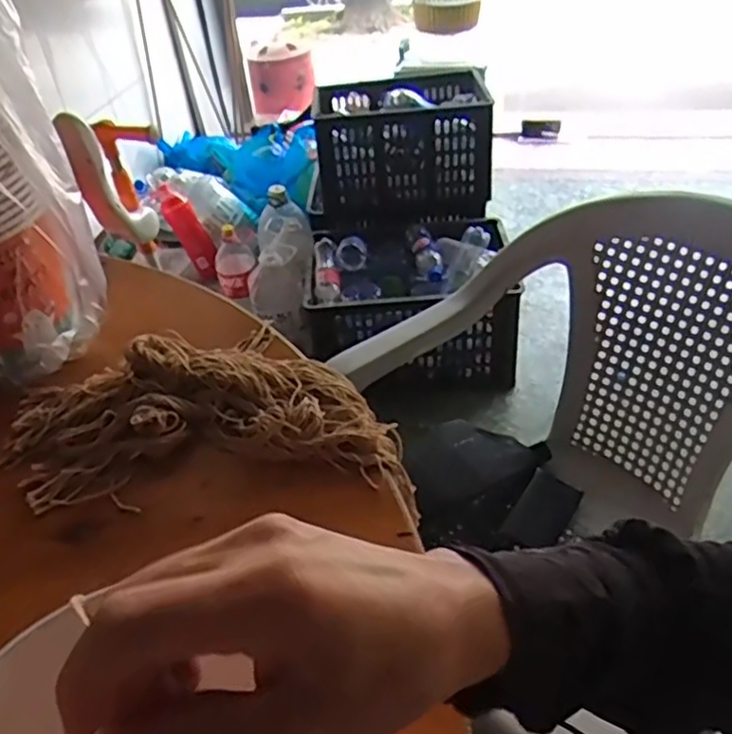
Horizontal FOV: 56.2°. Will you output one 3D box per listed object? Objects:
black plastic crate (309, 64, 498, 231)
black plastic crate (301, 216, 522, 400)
[{"bbox_3d":[0.087,-0.575,1.804,0.456,0.281,0.273,-2,41,5],"label":"black plastic crate"},{"bbox_3d":[0.117,-0.171,1.720,0.480,0.330,0.383,-2,41,5],"label":"black plastic crate"}]

